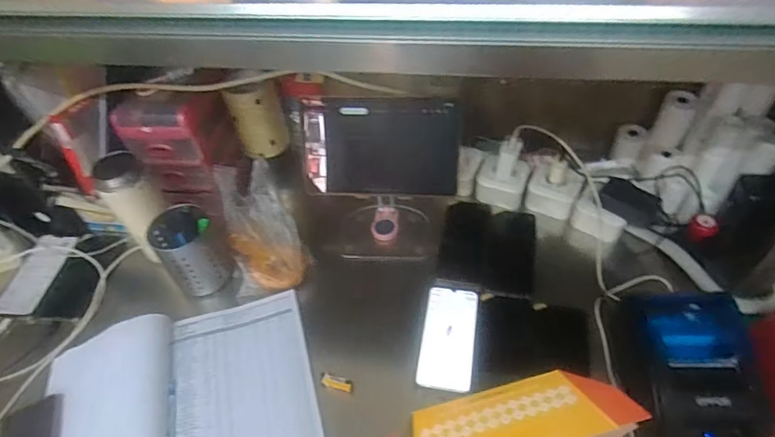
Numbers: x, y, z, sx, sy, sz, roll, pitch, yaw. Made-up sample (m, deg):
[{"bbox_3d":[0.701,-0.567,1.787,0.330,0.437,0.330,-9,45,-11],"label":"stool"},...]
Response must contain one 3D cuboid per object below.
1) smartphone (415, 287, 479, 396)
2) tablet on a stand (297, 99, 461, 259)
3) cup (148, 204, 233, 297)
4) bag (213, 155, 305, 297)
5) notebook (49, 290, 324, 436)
[{"bbox_3d":[0.090,0.171,0.699,0.079,0.008,0.161,5,49,9],"label":"smartphone"},{"bbox_3d":[-0.014,-0.061,0.786,0.250,0.216,0.150,3,49,7],"label":"tablet on a stand"},{"bbox_3d":[-0.312,0.053,0.775,0.083,0.127,0.085,-2,48,2],"label":"cup"},{"bbox_3d":[-0.206,0.015,0.778,0.119,0.122,0.176,-13,49,-7],"label":"bag"},{"bbox_3d":[-0.281,0.262,0.653,0.358,0.027,0.301,-13,49,-7],"label":"notebook"}]

